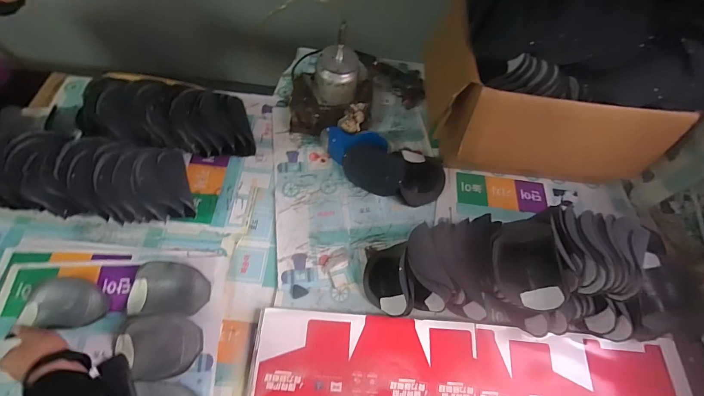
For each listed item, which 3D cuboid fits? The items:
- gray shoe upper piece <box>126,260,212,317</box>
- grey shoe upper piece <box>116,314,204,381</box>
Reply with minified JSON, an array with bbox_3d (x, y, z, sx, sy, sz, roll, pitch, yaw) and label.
[{"bbox_3d":[-0.330,0.165,0.626,0.135,0.039,0.093,3,60,-3],"label":"gray shoe upper piece"},{"bbox_3d":[-0.330,0.251,0.584,0.138,0.033,0.098,-2,61,-5],"label":"grey shoe upper piece"}]

